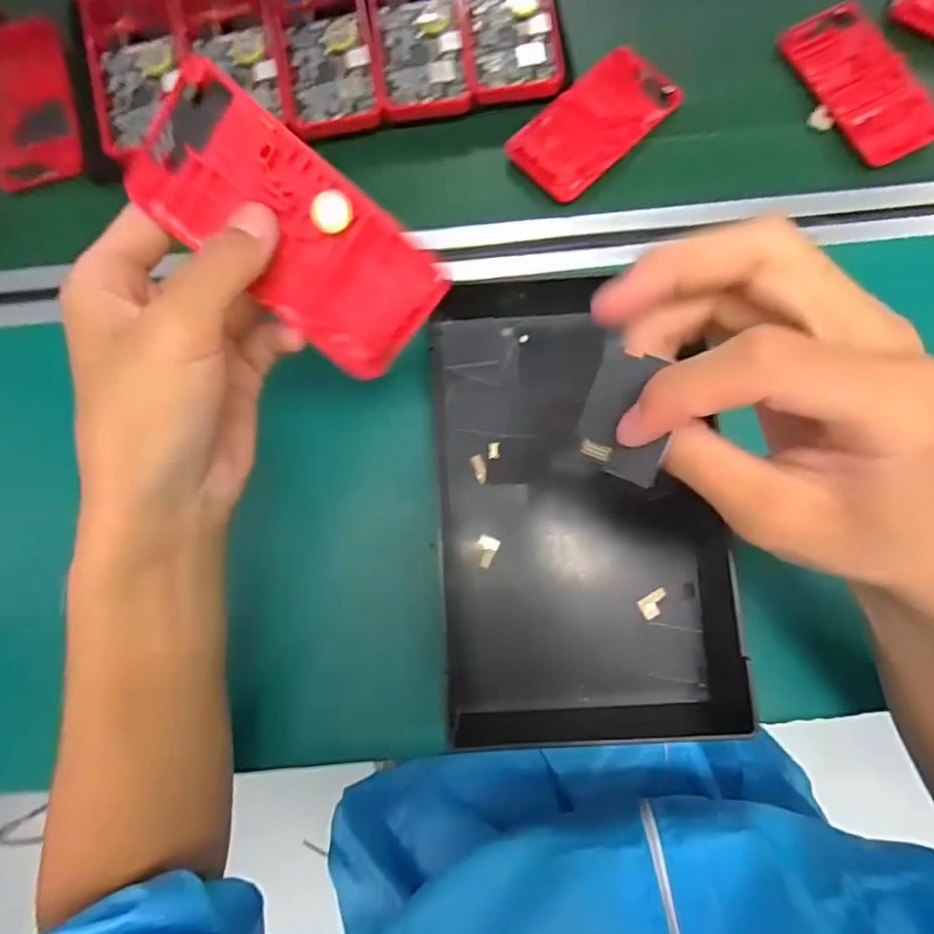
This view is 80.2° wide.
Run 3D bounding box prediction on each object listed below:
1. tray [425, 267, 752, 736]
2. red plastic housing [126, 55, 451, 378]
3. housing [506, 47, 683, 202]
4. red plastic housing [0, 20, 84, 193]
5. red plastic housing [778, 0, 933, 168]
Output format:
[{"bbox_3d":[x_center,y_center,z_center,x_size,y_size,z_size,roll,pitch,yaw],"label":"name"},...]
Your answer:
[{"bbox_3d":[0.070,0.023,0.346,0.174,0.025,0.282,-4,82,1],"label":"tray"},{"bbox_3d":[-0.071,-0.094,0.227,0.122,0.008,0.062,37,112,-18],"label":"red plastic housing"},{"bbox_3d":[0.088,-0.240,0.386,0.121,0.014,0.061,-43,83,-4],"label":"housing"},{"bbox_3d":[-0.319,-0.263,0.406,0.062,0.022,0.116,-15,82,0],"label":"red plastic housing"},{"bbox_3d":[0.274,-0.268,0.386,0.064,0.010,0.120,-30,82,-3],"label":"red plastic housing"}]

